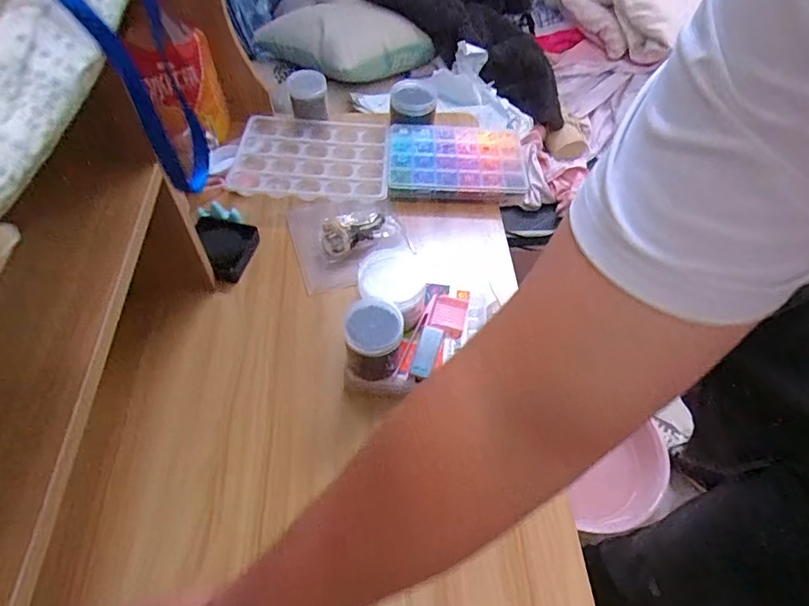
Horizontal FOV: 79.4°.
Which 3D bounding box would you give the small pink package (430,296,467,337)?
[{"bbox_3d":[0.047,0.015,0.527,0.037,0.013,0.043,13,57,6],"label":"small pink package"}]

